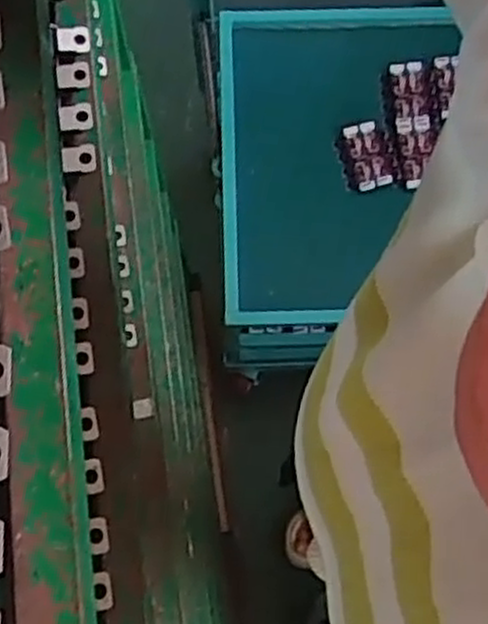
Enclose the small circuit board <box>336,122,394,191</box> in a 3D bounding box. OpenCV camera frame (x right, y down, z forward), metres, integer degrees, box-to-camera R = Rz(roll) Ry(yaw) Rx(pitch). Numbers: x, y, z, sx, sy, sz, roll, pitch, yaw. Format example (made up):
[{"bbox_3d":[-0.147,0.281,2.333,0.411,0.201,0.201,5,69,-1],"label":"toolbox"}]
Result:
[{"bbox_3d":[0.192,-0.244,1.240,0.082,0.022,0.108,-14,73,-4],"label":"small circuit board"}]

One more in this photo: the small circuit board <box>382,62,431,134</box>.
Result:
[{"bbox_3d":[0.257,-0.340,1.252,0.064,0.025,0.111,-6,73,-1],"label":"small circuit board"}]

